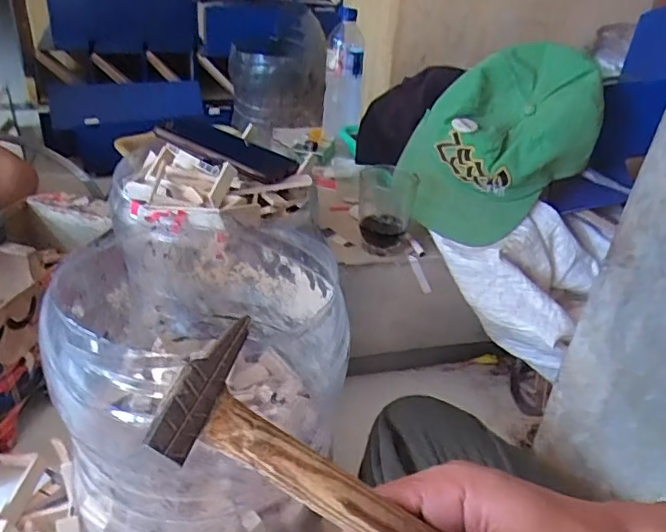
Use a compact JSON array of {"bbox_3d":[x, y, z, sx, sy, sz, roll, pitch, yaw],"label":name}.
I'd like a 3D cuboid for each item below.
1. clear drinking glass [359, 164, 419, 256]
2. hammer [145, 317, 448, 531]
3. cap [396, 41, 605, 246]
[{"bbox_3d":[0.068,-0.074,0.715,0.069,0.098,0.084,4,31,-3],"label":"clear drinking glass"},{"bbox_3d":[0.068,0.138,0.253,0.324,0.025,0.052,37,29,-13],"label":"hammer"},{"bbox_3d":[0.202,-0.140,0.683,0.215,0.229,0.100,8,32,5],"label":"cap"}]

